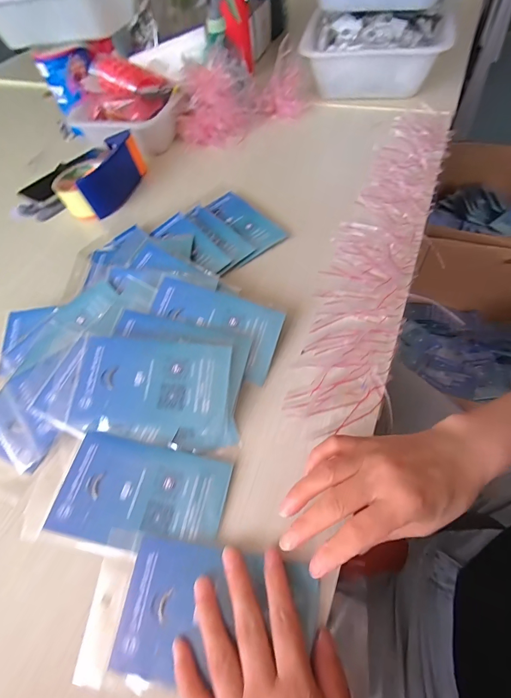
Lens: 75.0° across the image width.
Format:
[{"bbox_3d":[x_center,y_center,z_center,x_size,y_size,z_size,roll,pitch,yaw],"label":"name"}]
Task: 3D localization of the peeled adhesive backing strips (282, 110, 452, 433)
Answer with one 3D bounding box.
[{"bbox_3d":[0.165,-0.157,0.423,0.096,0.010,0.534,19,62,14],"label":"peeled adhesive backing strips"}]

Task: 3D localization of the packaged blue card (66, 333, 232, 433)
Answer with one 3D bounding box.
[{"bbox_3d":[-0.094,0.029,0.308,0.139,0.009,0.082,5,68,-1],"label":"packaged blue card"}]

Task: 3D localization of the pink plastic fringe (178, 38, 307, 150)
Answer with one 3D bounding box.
[{"bbox_3d":[-0.023,-0.450,0.588,0.249,0.093,0.116,-24,58,-9],"label":"pink plastic fringe"}]

